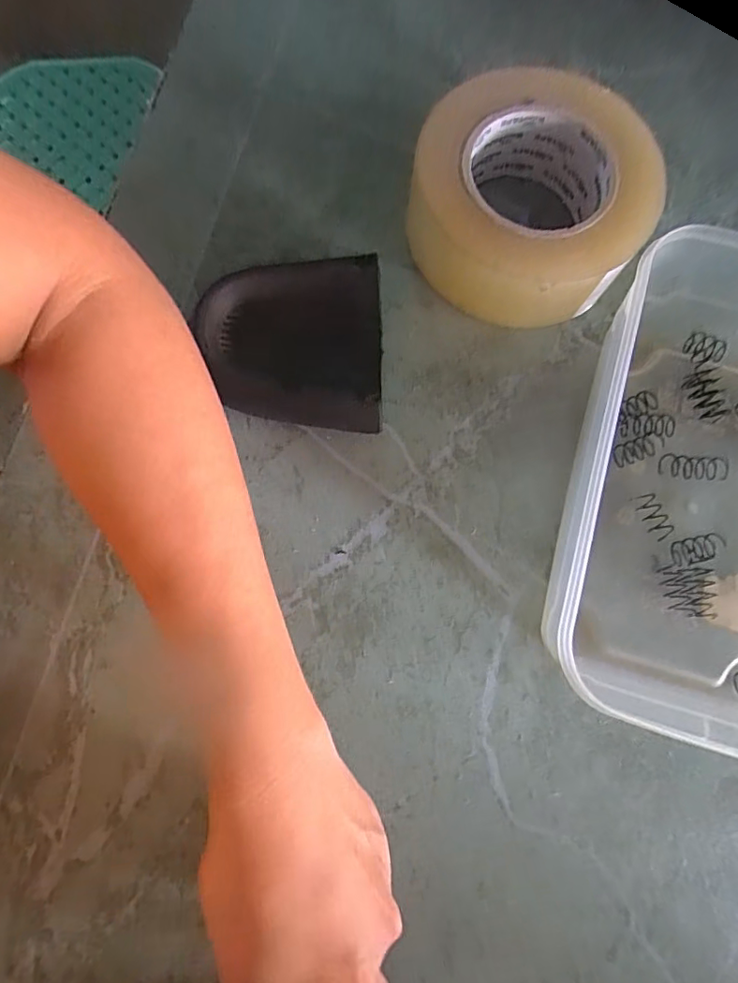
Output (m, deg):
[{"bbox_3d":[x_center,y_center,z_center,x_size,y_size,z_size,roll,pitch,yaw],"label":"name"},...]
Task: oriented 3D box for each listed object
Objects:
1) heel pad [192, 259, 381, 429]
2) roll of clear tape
[{"bbox_3d":[-0.046,-0.079,0.308,0.102,0.037,0.092,-1,79,-2],"label":"heel pad"},{"bbox_3d":[0.090,-0.176,0.322,0.136,0.057,0.143,-8,79,-3],"label":"roll of clear tape"}]

